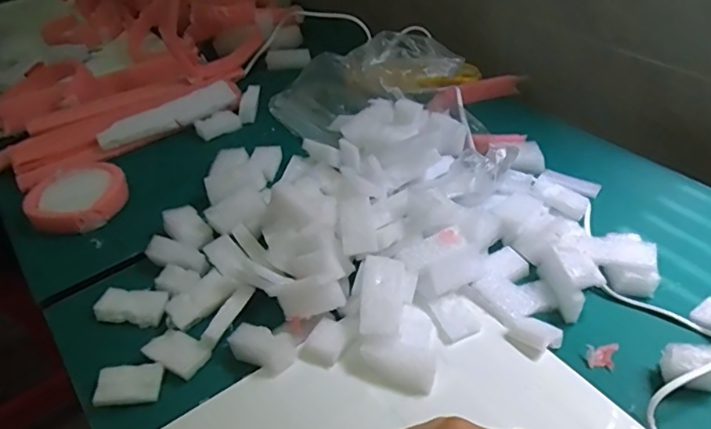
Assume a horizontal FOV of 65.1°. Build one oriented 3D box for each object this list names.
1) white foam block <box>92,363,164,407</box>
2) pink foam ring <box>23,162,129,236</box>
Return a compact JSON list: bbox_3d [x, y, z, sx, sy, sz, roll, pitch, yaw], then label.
[{"bbox_3d":[-0.176,0.130,0.432,0.045,0.013,0.028,-9,40,-4],"label":"white foam block"},{"bbox_3d":[-0.302,-0.024,0.607,0.097,0.030,0.106,-3,40,3],"label":"pink foam ring"}]

